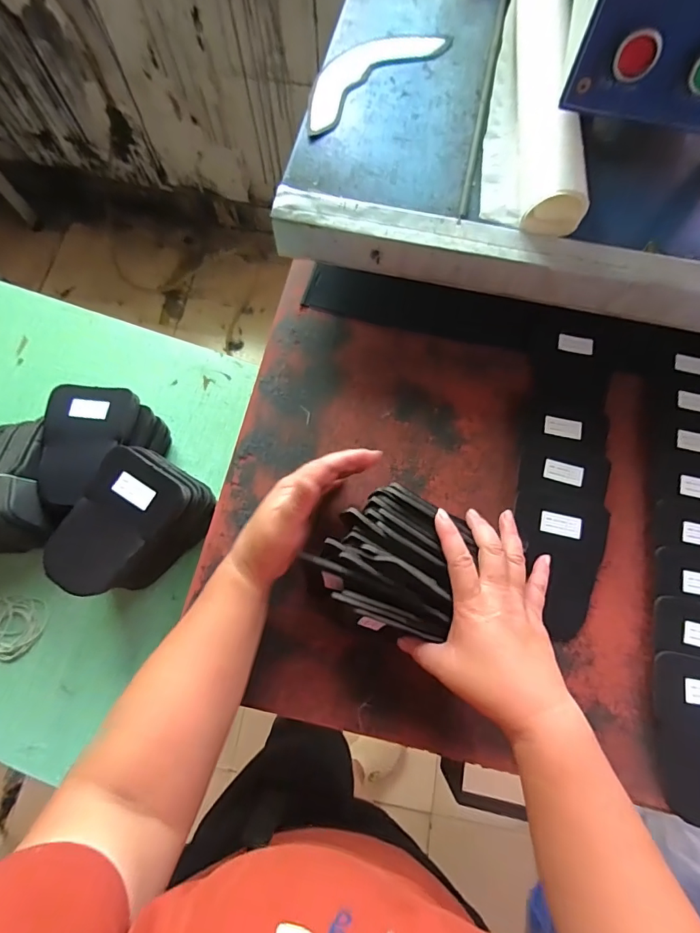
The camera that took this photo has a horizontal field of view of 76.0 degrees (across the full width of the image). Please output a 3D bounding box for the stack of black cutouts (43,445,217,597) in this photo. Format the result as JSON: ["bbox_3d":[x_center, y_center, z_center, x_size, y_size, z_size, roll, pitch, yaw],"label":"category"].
[{"bbox_3d":[-0.221,0.071,0.487,0.108,0.112,0.151,31,75,9],"label":"stack of black cutouts"}]

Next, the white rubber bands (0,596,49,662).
[{"bbox_3d":[-0.388,0.182,0.509,0.070,0.006,0.067,16,74,4],"label":"white rubber bands"}]

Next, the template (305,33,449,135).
[{"bbox_3d":[0.015,-0.427,0.481,0.195,0.008,0.074,-41,77,-10],"label":"template"}]

